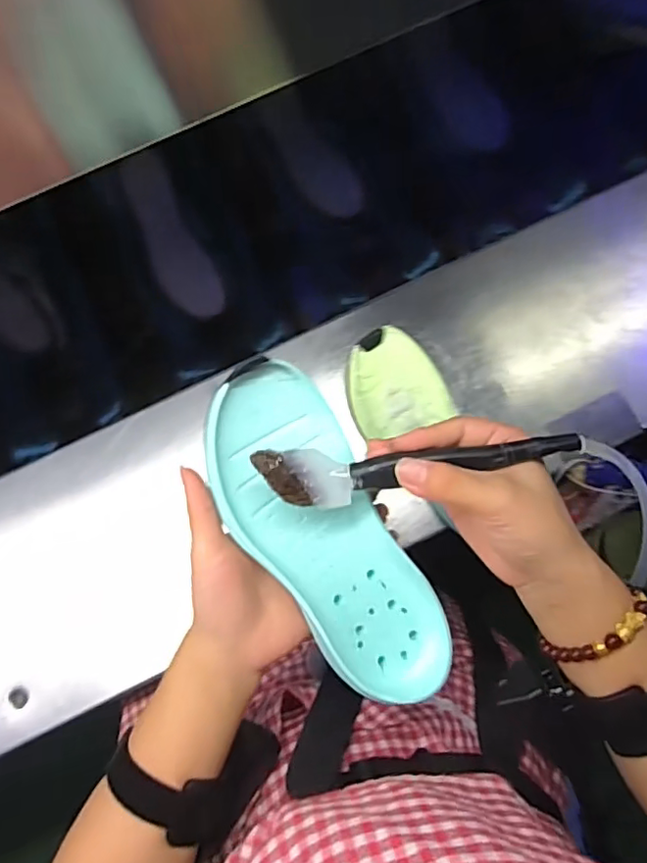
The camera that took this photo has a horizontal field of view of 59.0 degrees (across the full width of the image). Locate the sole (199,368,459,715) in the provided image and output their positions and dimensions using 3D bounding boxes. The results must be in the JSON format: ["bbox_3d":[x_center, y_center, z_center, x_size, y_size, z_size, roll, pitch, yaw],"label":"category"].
[{"bbox_3d":[0.000,0.060,0.334,0.079,0.026,0.202,-31,92,-6],"label":"sole"}]

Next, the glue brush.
[{"bbox_3d":[0.052,0.019,0.308,0.170,0.018,0.030,-6,80,3],"label":"glue brush"}]

